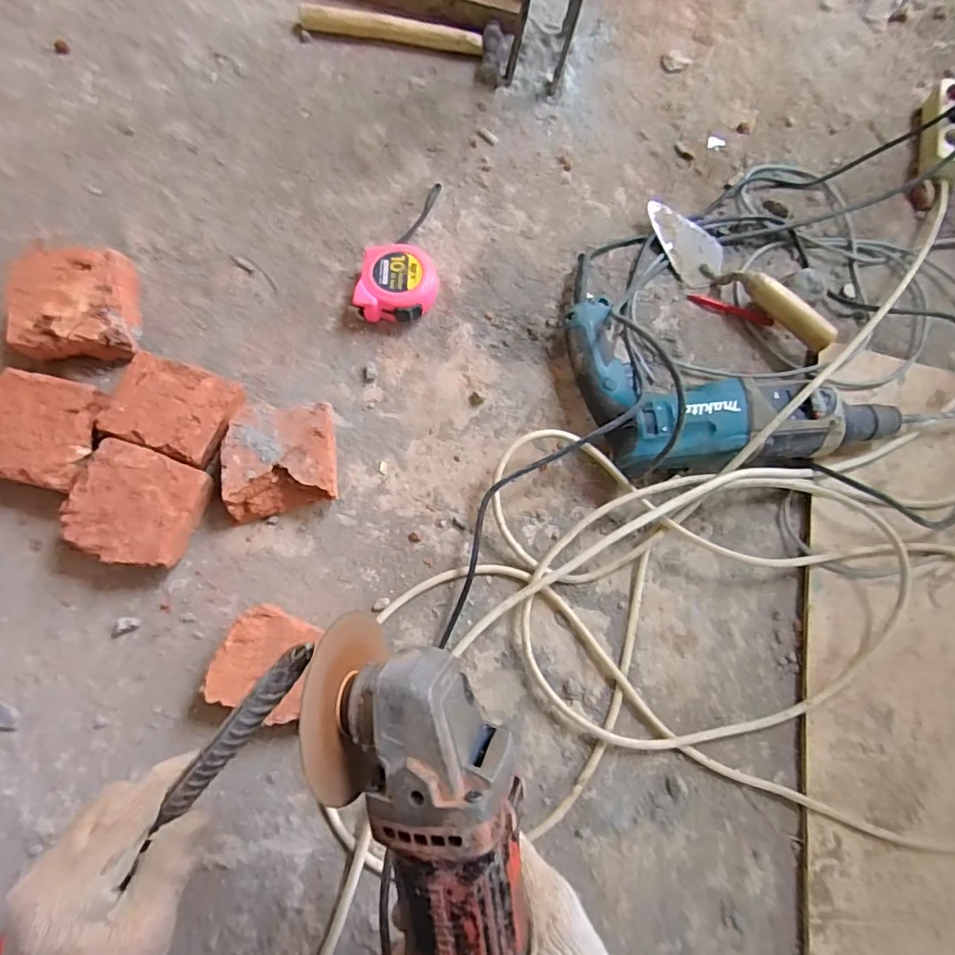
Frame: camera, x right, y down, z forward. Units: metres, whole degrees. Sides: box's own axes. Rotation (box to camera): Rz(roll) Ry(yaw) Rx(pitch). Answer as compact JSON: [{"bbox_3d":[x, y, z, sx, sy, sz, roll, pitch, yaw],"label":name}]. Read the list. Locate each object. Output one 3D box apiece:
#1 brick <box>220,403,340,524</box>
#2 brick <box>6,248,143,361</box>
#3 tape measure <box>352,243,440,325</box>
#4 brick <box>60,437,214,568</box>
[{"bbox_3d":[-0.202,-0.017,0.596,0.111,0.056,0.111,-5,80,-9],"label":"brick"},{"bbox_3d":[-0.420,-0.179,0.601,0.113,0.059,0.110,-8,80,-10],"label":"brick"},{"bbox_3d":[-0.091,-0.224,0.666,0.087,0.043,0.092,11,75,-6],"label":"tape measure"},{"bbox_3d":[-0.330,0.031,0.562,0.110,0.056,0.108,18,74,-4],"label":"brick"}]

